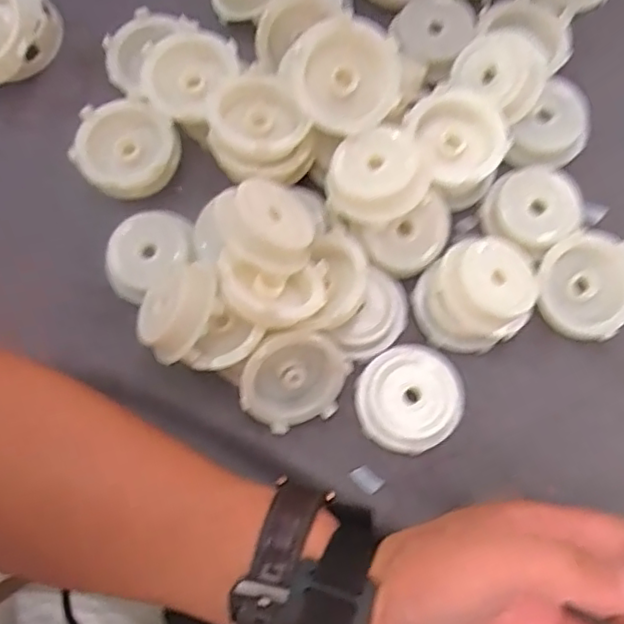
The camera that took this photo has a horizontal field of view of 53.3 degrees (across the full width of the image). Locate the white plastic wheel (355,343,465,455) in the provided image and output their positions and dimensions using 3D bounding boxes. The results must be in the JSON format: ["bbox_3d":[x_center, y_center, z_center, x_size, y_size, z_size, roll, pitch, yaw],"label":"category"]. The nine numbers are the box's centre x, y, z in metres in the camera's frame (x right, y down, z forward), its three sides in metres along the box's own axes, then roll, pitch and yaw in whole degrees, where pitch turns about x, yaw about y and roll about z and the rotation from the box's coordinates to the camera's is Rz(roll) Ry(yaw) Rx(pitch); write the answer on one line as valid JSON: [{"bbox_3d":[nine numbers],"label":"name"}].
[{"bbox_3d":[0.052,0.045,0.327,0.053,0.018,0.057,0,78,1],"label":"white plastic wheel"}]

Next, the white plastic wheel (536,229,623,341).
[{"bbox_3d":[0.147,-0.013,0.335,0.052,0.020,0.057,0,78,1],"label":"white plastic wheel"}]

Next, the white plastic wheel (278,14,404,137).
[{"bbox_3d":[0.017,-0.122,0.318,0.054,0.013,0.058,4,110,12],"label":"white plastic wheel"}]

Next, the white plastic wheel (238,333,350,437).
[{"bbox_3d":[-0.011,0.032,0.322,0.055,0.021,0.056,-23,121,-11],"label":"white plastic wheel"}]

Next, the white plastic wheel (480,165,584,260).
[{"bbox_3d":[0.124,-0.059,0.344,0.049,0.016,0.050,0,78,1],"label":"white plastic wheel"}]

